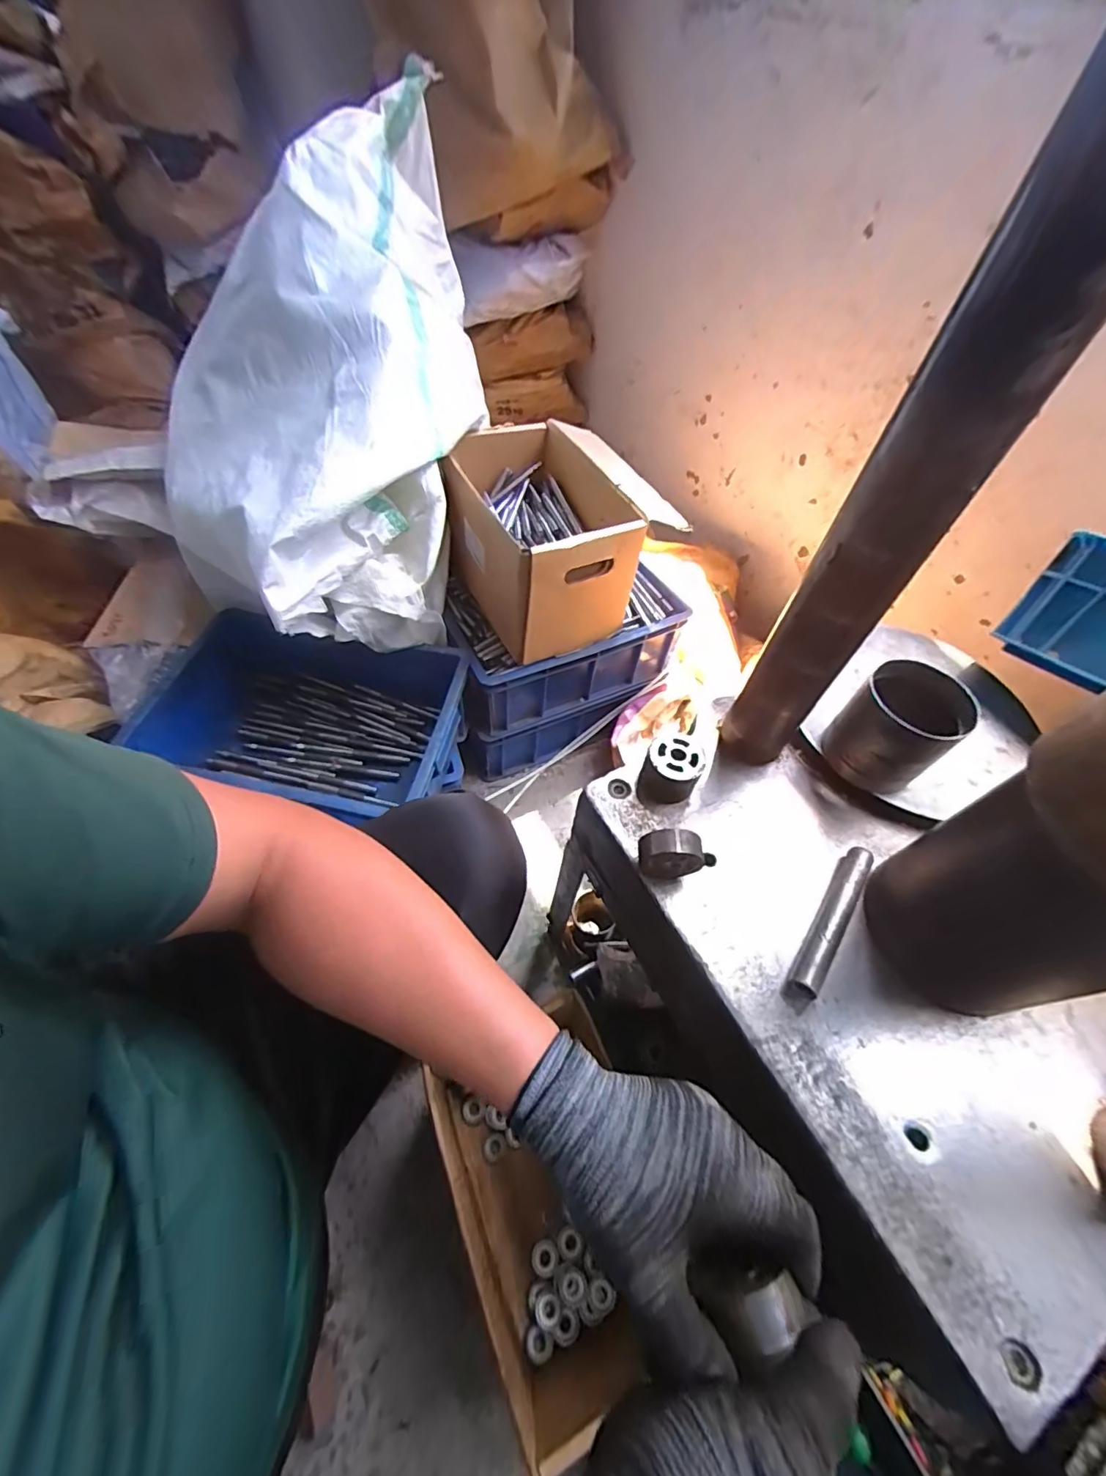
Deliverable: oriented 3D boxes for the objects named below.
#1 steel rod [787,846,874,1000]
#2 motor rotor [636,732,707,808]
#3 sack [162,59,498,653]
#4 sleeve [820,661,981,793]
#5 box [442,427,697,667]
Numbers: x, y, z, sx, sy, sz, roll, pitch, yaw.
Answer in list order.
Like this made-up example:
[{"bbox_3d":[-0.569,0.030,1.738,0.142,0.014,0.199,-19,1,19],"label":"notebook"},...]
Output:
[{"bbox_3d":[0.231,0.149,0.433,0.021,0.022,0.143,34,58,18],"label":"steel rod"},{"bbox_3d":[0.111,0.031,0.487,0.051,0.050,0.052,25,56,12],"label":"motor rotor"},{"bbox_3d":[-0.329,-0.490,0.734,0.412,0.436,0.639,4,54,-2],"label":"sack"},{"bbox_3d":[0.317,-0.010,0.484,0.090,0.083,0.085,-36,65,-26],"label":"sleeve"},{"bbox_3d":[-0.014,-0.318,0.822,0.267,0.191,0.323,-16,57,-16],"label":"box"}]

